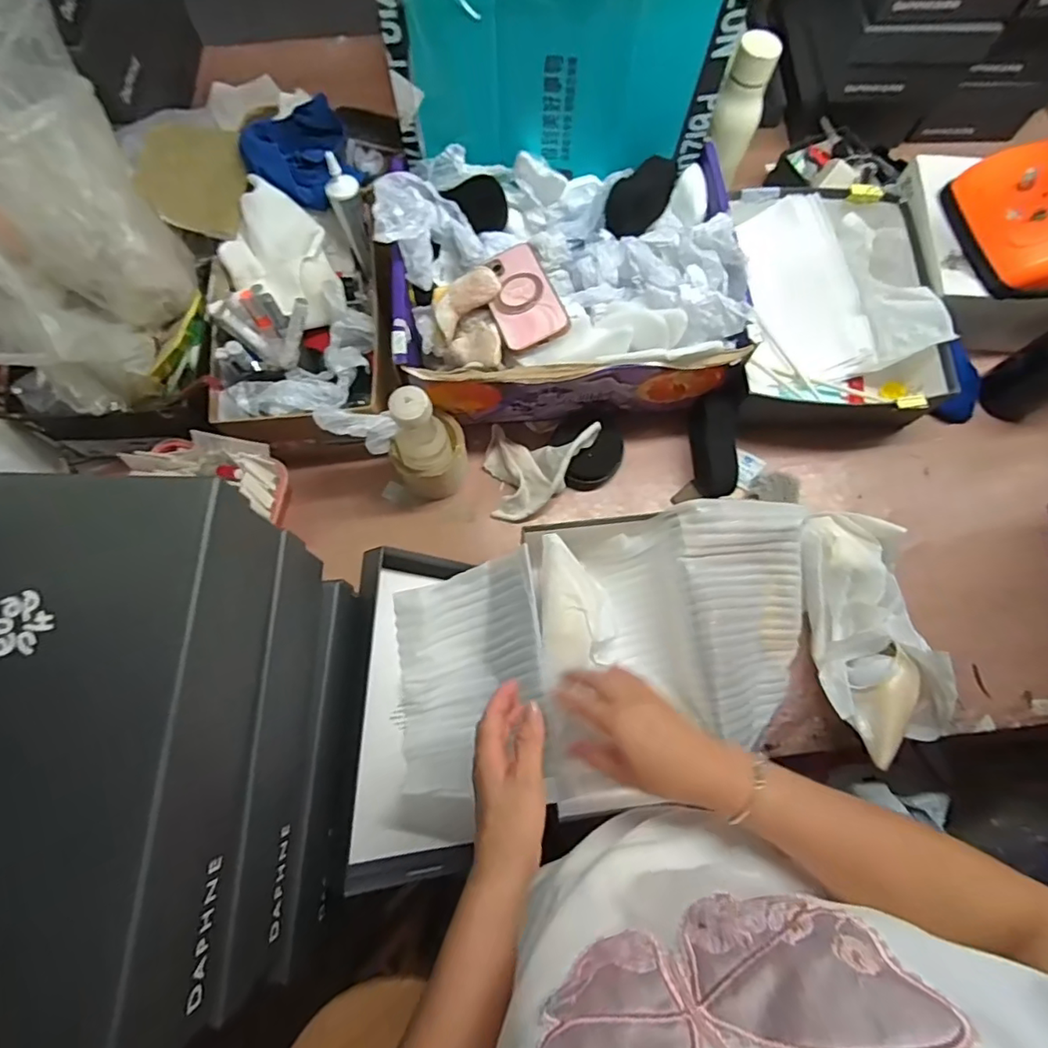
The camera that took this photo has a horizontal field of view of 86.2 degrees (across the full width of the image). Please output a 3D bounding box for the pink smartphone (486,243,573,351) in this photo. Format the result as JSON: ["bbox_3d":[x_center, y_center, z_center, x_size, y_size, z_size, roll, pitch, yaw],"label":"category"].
[{"bbox_3d":[-0.002,-0.260,0.638,0.074,0.013,0.139,-22,67,7],"label":"pink smartphone"}]

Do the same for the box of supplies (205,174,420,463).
[{"bbox_3d":[-0.262,-0.239,0.681,0.214,0.112,0.329,-7,75,-3],"label":"box of supplies"}]

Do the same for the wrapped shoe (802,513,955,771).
[{"bbox_3d":[0.385,0.117,0.622,0.126,0.102,0.250,-5,74,-3],"label":"wrapped shoe"}]

